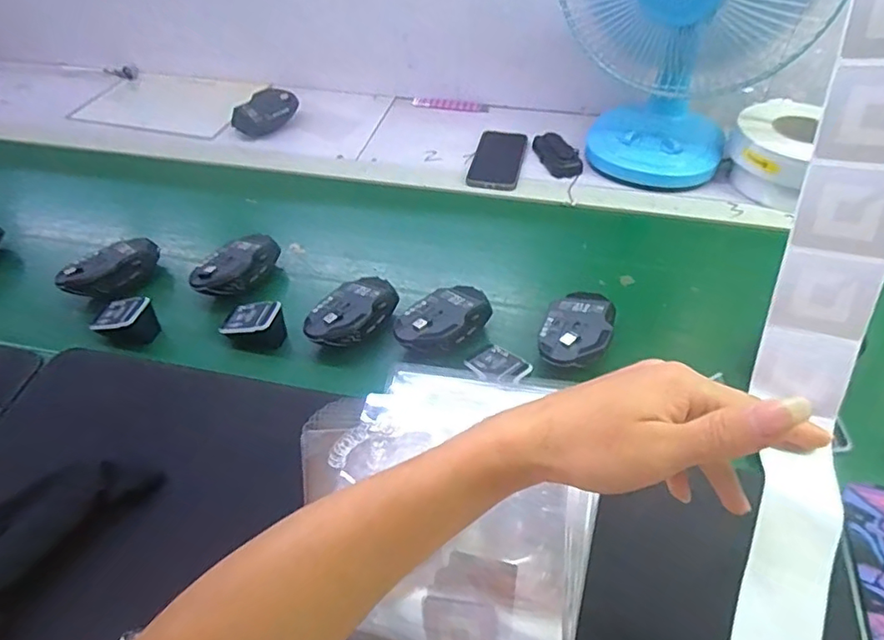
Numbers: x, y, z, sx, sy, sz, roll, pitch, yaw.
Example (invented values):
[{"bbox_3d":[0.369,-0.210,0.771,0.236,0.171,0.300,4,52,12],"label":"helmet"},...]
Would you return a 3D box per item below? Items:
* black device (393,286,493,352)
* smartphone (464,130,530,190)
[{"bbox_3d":[-0.002,0.004,0.625,0.116,0.048,0.074,-30,54,-24],"label":"black device"},{"bbox_3d":[0.088,-0.253,0.870,0.077,0.012,0.150,10,49,10],"label":"smartphone"}]

